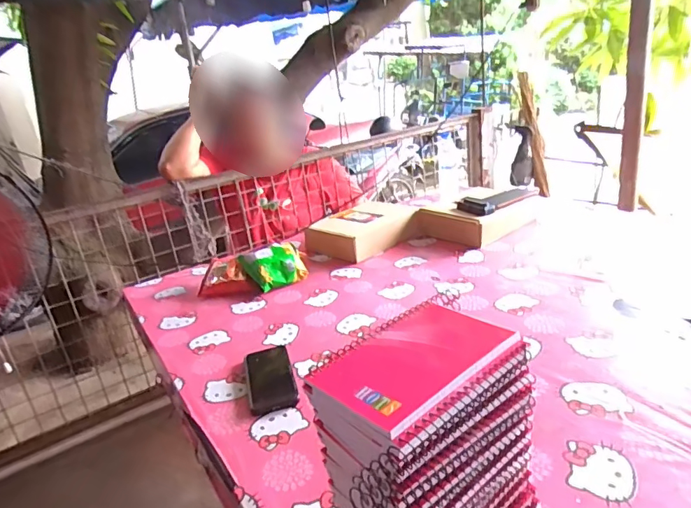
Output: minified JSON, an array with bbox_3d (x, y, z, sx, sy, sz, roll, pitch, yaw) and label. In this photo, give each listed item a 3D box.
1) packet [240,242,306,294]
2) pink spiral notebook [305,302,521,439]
[{"bbox_3d":[-0.168,0.030,1.171,0.150,0.054,0.124,-24,67,-24],"label":"packet"},{"bbox_3d":[0.047,0.068,0.330,0.132,0.009,0.085,-24,27,-35],"label":"pink spiral notebook"}]

